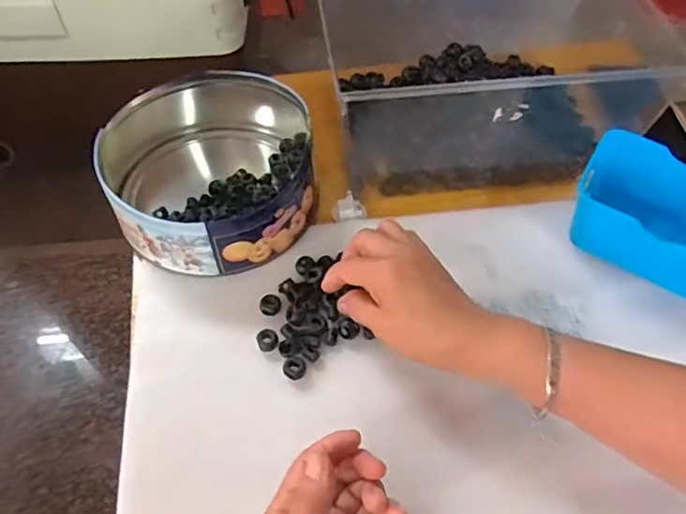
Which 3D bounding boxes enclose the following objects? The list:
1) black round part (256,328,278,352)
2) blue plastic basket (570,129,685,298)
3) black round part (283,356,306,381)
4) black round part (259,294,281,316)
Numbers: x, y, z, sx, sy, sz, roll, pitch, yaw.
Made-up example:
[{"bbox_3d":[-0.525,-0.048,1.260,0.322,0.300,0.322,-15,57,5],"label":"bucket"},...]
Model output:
[{"bbox_3d":[-0.060,0.066,0.446,0.016,0.006,0.017,1,55,-1],"label":"black round part"},{"bbox_3d":[0.274,-0.031,0.479,0.147,0.069,0.099,31,60,19],"label":"blue plastic basket"},{"bbox_3d":[-0.038,0.087,0.434,0.018,0.010,0.016,-10,56,-8],"label":"black round part"},{"bbox_3d":[-0.060,0.039,0.463,0.018,0.006,0.017,1,55,-1],"label":"black round part"}]

